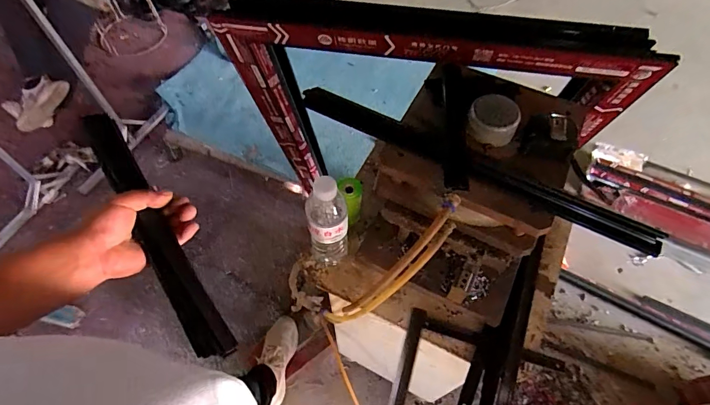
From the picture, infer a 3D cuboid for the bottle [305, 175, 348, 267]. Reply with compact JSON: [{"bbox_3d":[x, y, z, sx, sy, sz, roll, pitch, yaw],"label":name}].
[{"bbox_3d":[-0.042,0.039,0.639,0.062,0.219,0.055,-11,60,-6],"label":"bottle"}]

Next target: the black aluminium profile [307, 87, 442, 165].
[{"bbox_3d":[0.025,-0.105,0.534,0.201,0.021,0.035,25,63,14],"label":"black aluminium profile"}]

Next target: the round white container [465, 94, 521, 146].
[{"bbox_3d":[0.169,-0.101,0.505,0.058,0.029,0.063,0,60,0],"label":"round white container"}]

